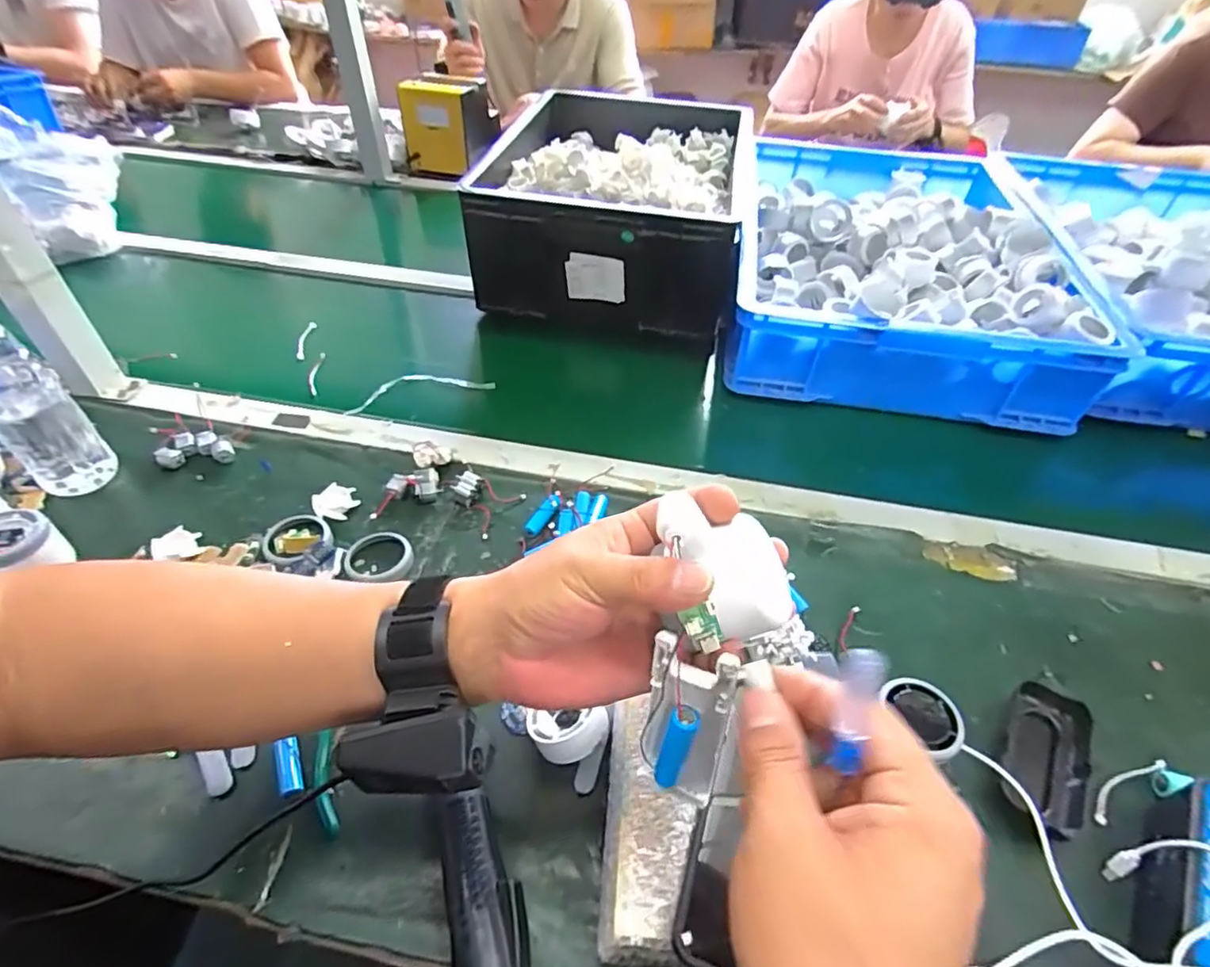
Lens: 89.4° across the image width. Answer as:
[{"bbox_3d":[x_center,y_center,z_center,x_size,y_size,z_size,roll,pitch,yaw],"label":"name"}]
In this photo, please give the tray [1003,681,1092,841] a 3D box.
[{"bbox_3d":[0.321,0.202,0.446,0.049,0.028,0.110,28,51,22],"label":"tray"}]

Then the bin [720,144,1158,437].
[{"bbox_3d":[0.413,-0.328,0.882,0.432,0.125,0.581,10,46,7],"label":"bin"}]

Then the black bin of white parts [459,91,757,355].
[{"bbox_3d":[0.030,-0.425,0.928,0.351,0.174,0.446,9,46,6],"label":"black bin of white parts"}]

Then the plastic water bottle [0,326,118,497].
[{"bbox_3d":[-0.522,-0.079,0.544,0.056,0.197,0.063,35,54,28],"label":"plastic water bottle"}]

